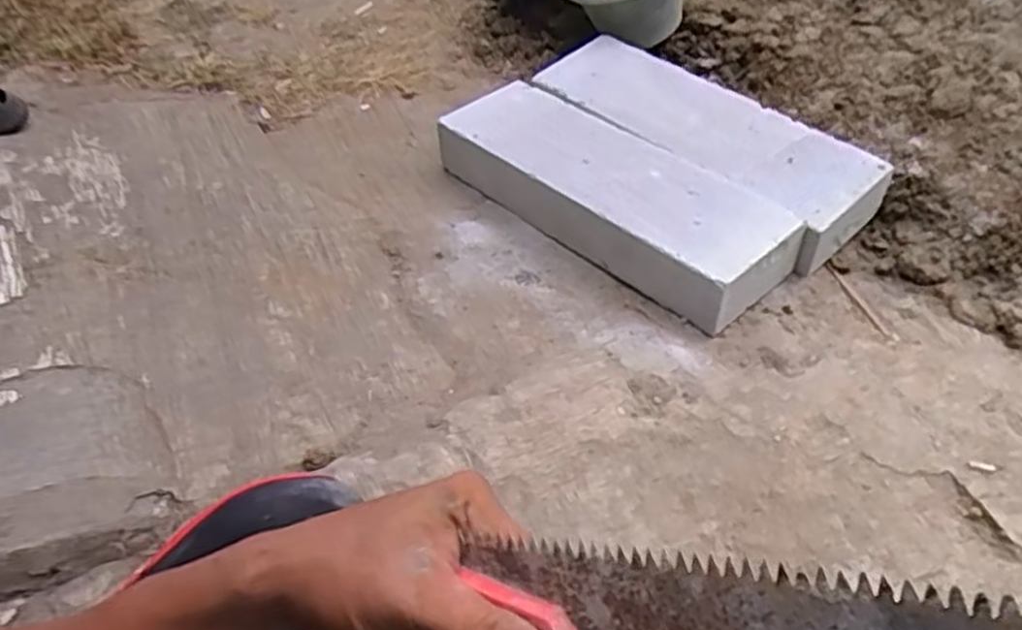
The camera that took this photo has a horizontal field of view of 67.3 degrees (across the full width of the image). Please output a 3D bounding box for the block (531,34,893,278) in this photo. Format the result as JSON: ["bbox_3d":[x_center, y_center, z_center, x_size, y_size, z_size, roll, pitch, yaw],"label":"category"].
[{"bbox_3d":[0.306,-0.294,1.283,0.594,0.096,0.220,36,60,29],"label":"block"}]

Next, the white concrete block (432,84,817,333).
[{"bbox_3d":[0.150,-0.202,1.225,0.600,0.113,0.204,36,55,28],"label":"white concrete block"}]

